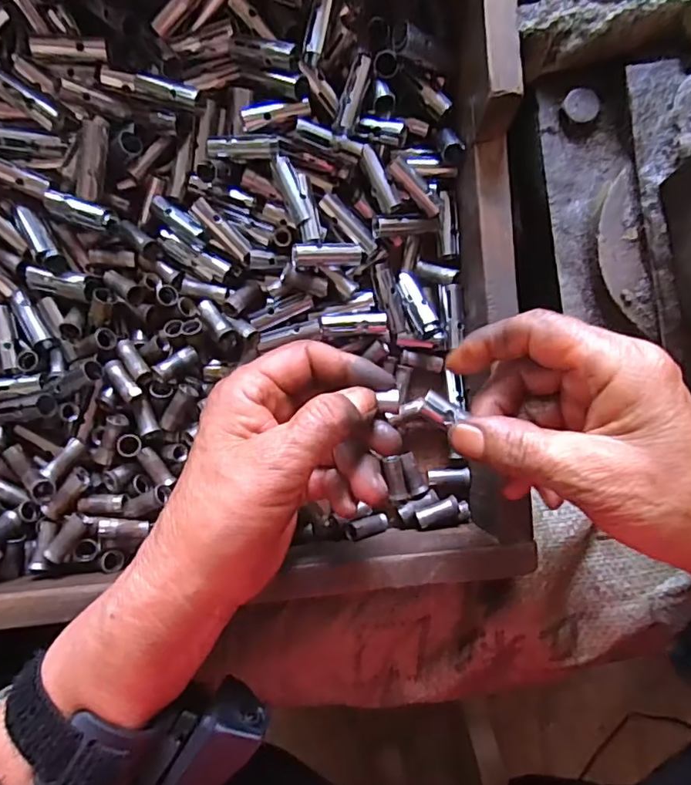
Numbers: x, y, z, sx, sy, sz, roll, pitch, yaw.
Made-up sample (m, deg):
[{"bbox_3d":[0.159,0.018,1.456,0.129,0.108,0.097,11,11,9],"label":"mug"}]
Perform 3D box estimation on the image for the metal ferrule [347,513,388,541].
[{"bbox_3d":[0.013,0.077,0.312,0.027,0.008,0.010,-11,88,-31],"label":"metal ferrule"}]

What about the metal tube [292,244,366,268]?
[{"bbox_3d":[-0.009,-0.075,0.297,0.040,0.015,0.009,-2,88,-14],"label":"metal tube"}]

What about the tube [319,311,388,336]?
[{"bbox_3d":[0.005,-0.039,0.308,0.038,0.013,0.013,-4,88,1],"label":"tube"}]

